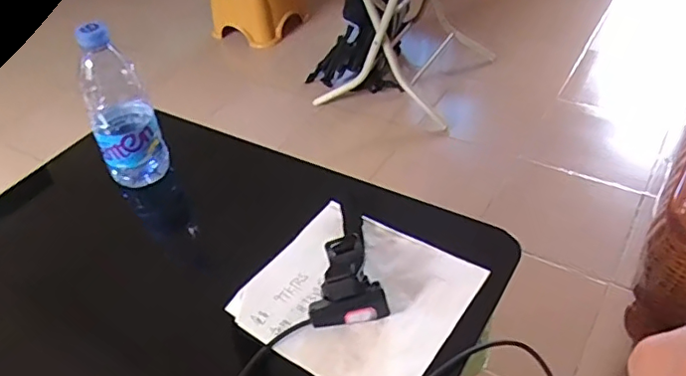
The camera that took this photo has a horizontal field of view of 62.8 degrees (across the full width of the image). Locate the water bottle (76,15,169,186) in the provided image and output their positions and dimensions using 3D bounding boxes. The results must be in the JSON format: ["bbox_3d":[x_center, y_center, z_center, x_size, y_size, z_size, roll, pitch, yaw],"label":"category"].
[{"bbox_3d":[-0.257,-0.088,0.646,0.071,0.204,0.059,-24,44,-16],"label":"water bottle"}]

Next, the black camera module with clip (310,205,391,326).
[{"bbox_3d":[-0.005,0.062,0.548,0.068,0.048,0.149,-11,42,-3],"label":"black camera module with clip"}]

